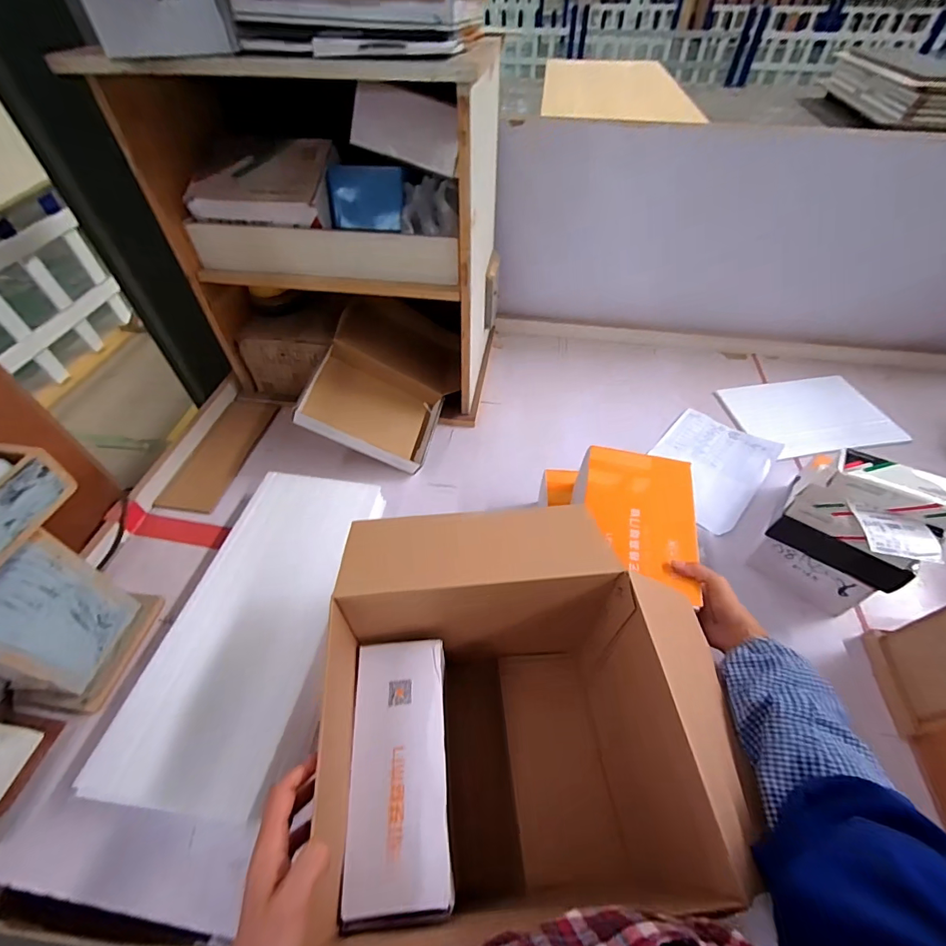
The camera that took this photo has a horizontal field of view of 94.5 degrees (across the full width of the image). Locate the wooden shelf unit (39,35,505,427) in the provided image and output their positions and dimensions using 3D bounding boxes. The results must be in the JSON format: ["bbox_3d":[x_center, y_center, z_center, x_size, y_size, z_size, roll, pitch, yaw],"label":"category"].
[{"bbox_3d":[-0.247,-0.447,0.879,0.555,0.595,0.349,5,50,4],"label":"wooden shelf unit"}]

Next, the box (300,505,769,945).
[{"bbox_3d":[0.041,0.264,0.505,0.349,0.264,0.363,-6,51,-5],"label":"box"}]

